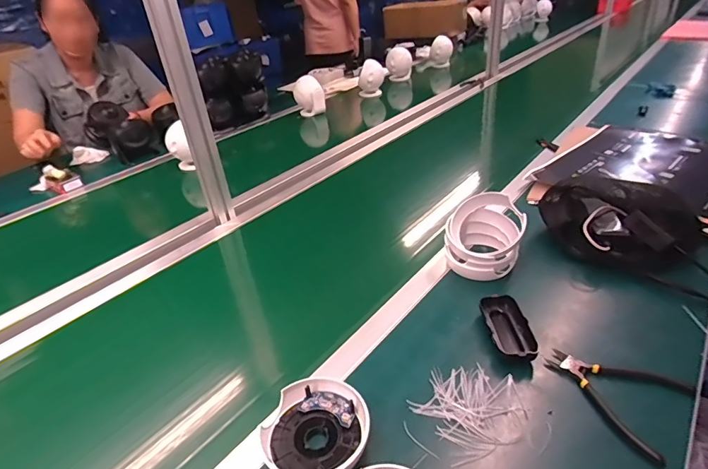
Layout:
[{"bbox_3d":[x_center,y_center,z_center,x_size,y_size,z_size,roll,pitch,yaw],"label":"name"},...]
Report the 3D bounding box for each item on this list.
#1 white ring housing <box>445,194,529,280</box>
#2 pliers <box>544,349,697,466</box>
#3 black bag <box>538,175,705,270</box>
[{"bbox_3d":[0.213,0.005,0.692,0.114,0.095,0.107,13,37,27],"label":"white ring housing"},{"bbox_3d":[0.299,0.181,0.493,0.139,0.009,0.121,24,44,38],"label":"pliers"},{"bbox_3d":[0.449,-0.031,0.719,0.239,0.072,0.212,19,41,34],"label":"black bag"}]

